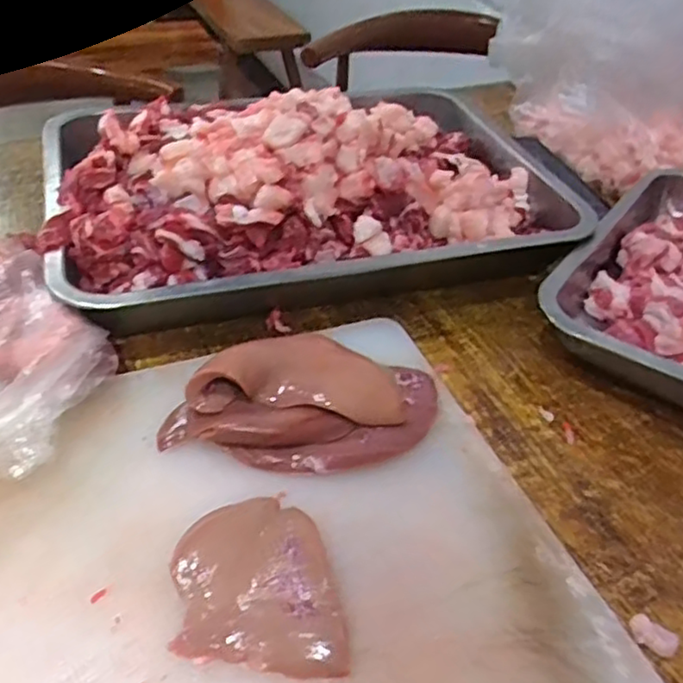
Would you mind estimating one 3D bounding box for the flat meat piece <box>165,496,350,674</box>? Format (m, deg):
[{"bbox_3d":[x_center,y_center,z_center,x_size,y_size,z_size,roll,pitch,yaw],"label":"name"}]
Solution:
[{"bbox_3d":[-0.038,0.107,0.302,0.071,0.020,0.085,-6,37,-5],"label":"flat meat piece"}]

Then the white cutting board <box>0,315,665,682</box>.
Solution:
[{"bbox_3d":[-0.084,0.110,0.285,0.379,0.024,0.279,-13,44,-20],"label":"white cutting board"}]

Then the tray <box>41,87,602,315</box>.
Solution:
[{"bbox_3d":[-0.026,-0.123,0.529,0.384,0.120,0.256,-11,45,-16],"label":"tray"}]

